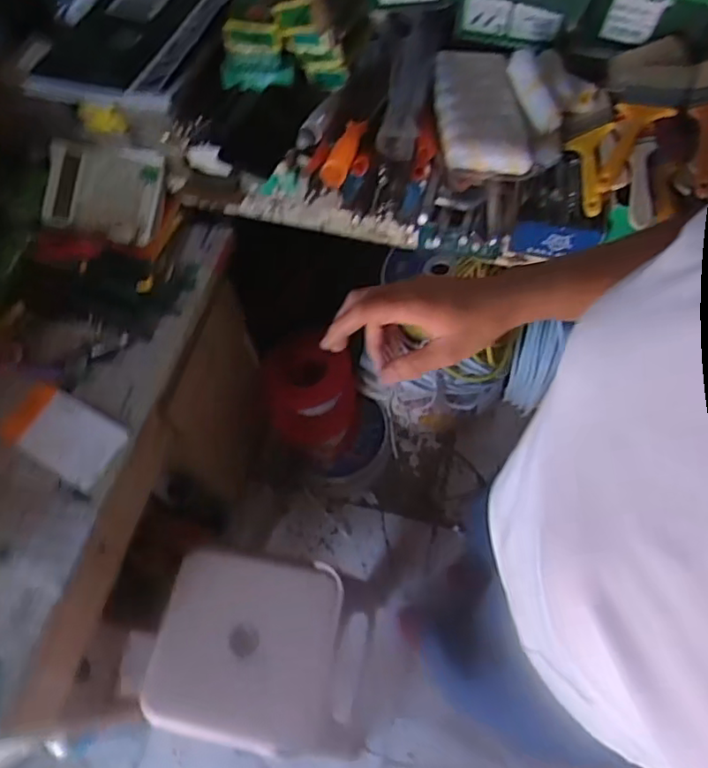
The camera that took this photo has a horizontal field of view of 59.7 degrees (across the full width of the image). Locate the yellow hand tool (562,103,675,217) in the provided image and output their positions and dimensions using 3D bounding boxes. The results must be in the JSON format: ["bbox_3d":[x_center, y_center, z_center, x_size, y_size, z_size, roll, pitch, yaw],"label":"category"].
[{"bbox_3d":[0.313,-0.294,0.784,0.151,0.034,0.095,-55,43,6],"label":"yellow hand tool"}]

